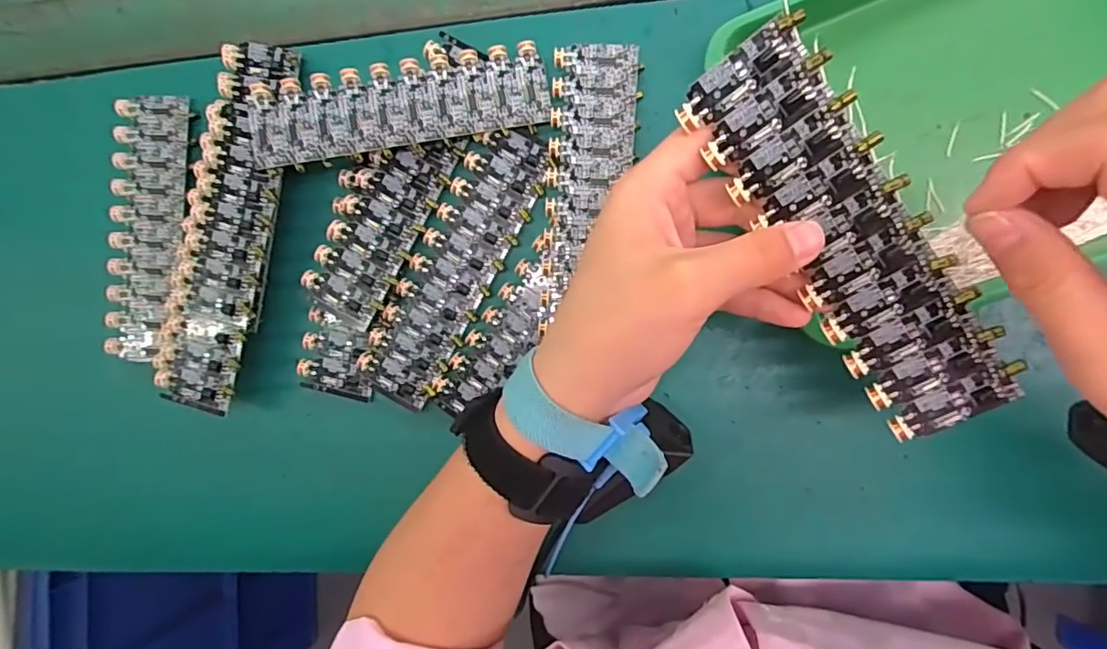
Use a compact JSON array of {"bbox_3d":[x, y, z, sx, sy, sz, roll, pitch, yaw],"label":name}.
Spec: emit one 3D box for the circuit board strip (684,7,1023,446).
[{"bbox_3d":[0.104,-0.027,0.195,0.045,0.004,0.153,-34,98,24],"label":"circuit board strip"}]

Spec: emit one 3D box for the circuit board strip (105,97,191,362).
[{"bbox_3d":[-0.238,-0.056,0.330,0.042,0.018,0.151,6,88,9],"label":"circuit board strip"}]

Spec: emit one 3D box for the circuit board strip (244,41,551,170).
[{"bbox_3d":[-0.080,-0.115,0.294,0.153,0.004,0.044,-11,86,-4],"label":"circuit board strip"}]

